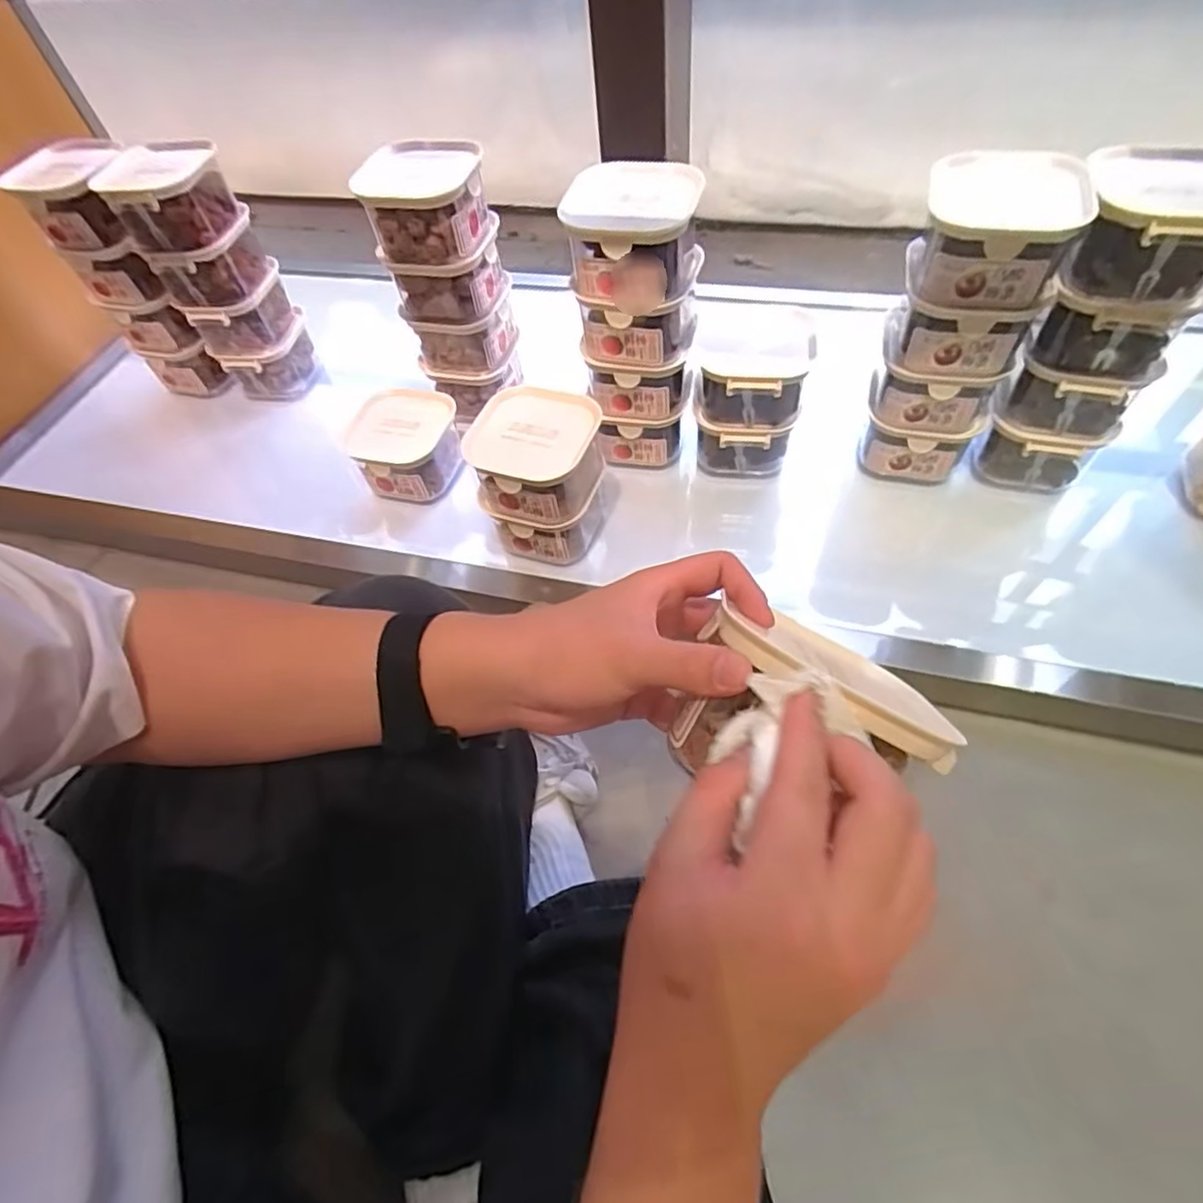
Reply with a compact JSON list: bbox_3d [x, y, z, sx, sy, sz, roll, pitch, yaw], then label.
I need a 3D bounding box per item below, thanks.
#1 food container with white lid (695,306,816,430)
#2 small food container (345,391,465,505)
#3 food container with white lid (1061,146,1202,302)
[{"bbox_3d":[0.153,-0.237,0.661,0.109,0.081,0.110,3,57,8],"label":"food container with white lid"},{"bbox_3d":[-0.225,-0.177,0.749,0.115,0.084,0.110,10,58,13],"label":"small food container"},{"bbox_3d":[0.428,-0.292,0.504,0.104,0.072,0.112,13,59,14],"label":"food container with white lid"}]

